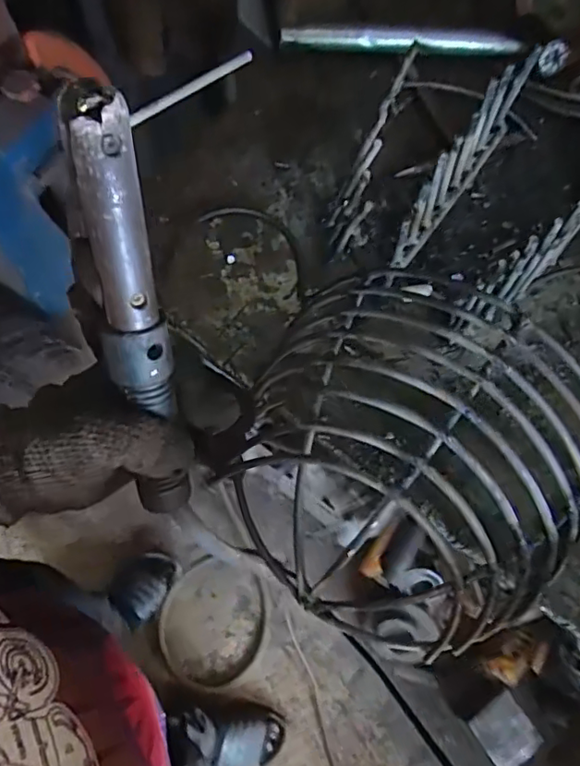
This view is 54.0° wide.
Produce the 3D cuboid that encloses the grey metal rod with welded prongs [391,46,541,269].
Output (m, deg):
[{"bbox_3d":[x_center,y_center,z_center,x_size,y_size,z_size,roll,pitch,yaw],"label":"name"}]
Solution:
[{"bbox_3d":[0.117,-0.151,0.382,0.015,0.073,0.163,34,72,9],"label":"grey metal rod with welded prongs"}]

